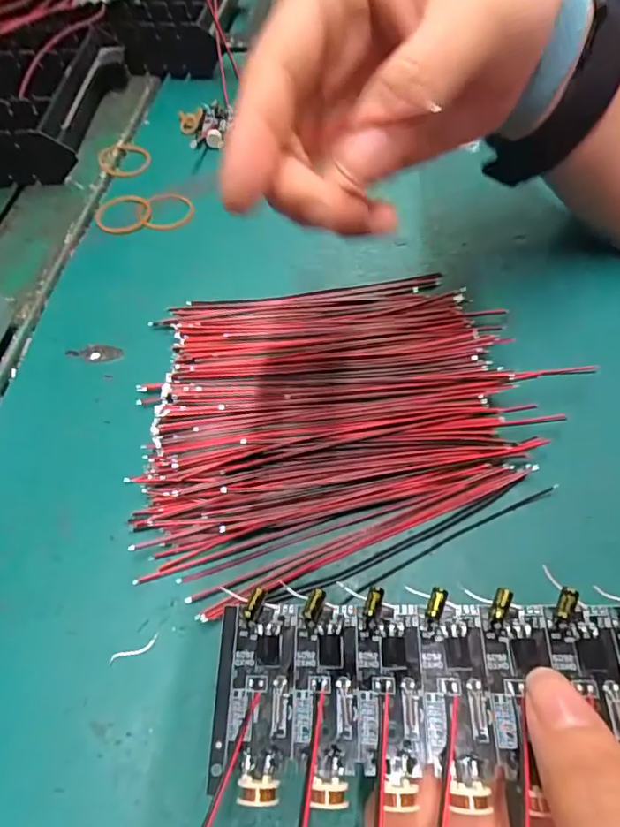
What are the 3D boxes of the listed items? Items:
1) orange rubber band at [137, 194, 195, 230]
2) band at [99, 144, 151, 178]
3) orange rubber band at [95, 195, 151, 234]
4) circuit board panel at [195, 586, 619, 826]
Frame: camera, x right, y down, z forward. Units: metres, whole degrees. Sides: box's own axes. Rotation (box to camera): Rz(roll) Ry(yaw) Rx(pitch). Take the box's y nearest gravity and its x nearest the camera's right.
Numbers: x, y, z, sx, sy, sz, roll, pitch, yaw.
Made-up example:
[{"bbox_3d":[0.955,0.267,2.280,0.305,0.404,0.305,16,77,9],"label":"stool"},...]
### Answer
[{"bbox_3d":[-0.084,-0.119,0.308,0.032,0.004,0.029,-13,56,-5],"label":"orange rubber band"},{"bbox_3d":[-0.118,-0.162,0.337,0.031,0.007,0.033,-17,58,-8],"label":"band"},{"bbox_3d":[-0.109,-0.118,0.308,0.032,0.004,0.035,-12,56,-4],"label":"orange rubber band"},{"bbox_3d":[0.057,0.067,0.123,0.163,0.006,0.051,-3,57,5],"label":"circuit board panel"}]

